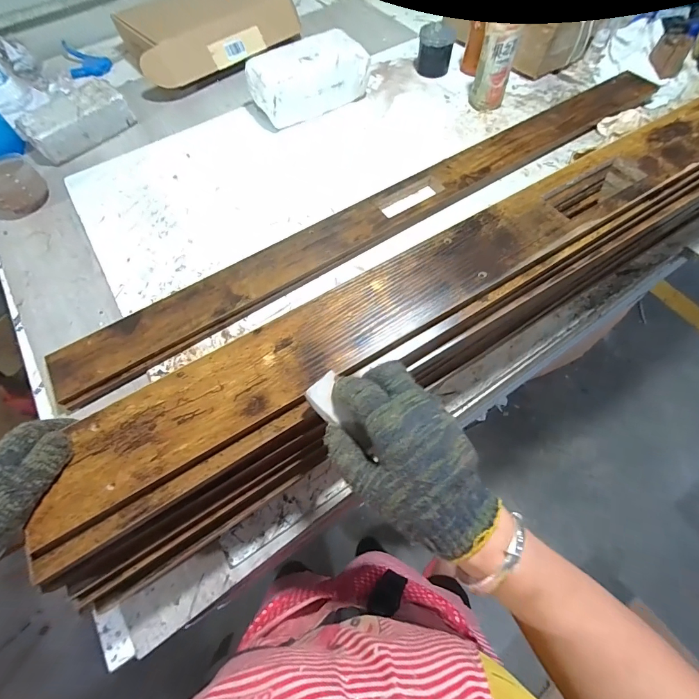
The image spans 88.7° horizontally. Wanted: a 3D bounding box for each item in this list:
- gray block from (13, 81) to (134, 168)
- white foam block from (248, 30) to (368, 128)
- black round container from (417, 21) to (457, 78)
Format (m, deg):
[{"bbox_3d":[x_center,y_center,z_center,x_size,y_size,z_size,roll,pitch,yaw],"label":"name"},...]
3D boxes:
[{"bbox_3d":[-0.578,-0.493,0.772,0.220,0.075,0.084,-41,69,-16],"label":"gray block"},{"bbox_3d":[-0.083,-0.582,0.773,0.253,0.116,0.100,-26,66,-10],"label":"white foam block"},{"bbox_3d":[0.204,-0.707,0.843,0.078,0.073,0.084,-1,64,2],"label":"black round container"}]

